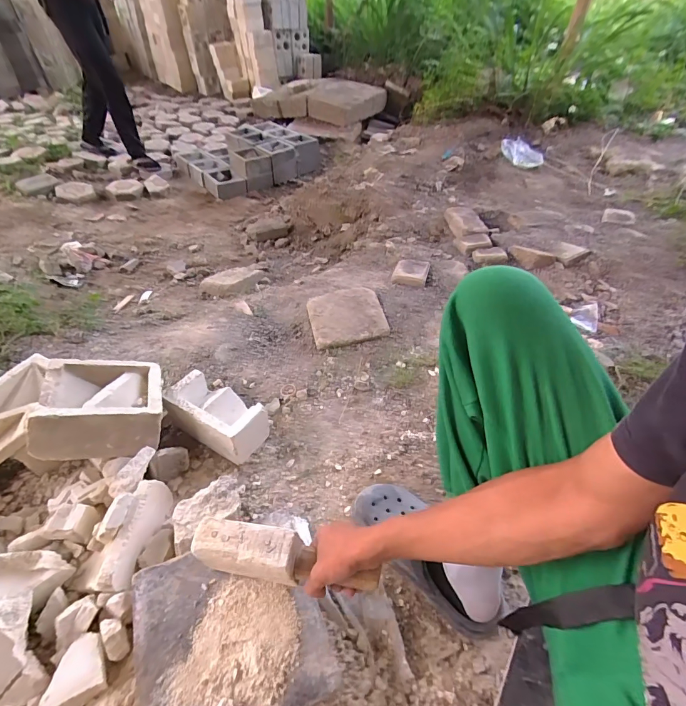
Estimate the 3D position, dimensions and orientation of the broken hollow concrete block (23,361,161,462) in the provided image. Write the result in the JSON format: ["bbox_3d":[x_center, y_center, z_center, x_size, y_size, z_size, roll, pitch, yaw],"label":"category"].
[{"bbox_3d":[-0.480,0.106,0.748,0.201,0.115,0.197,3,26,-31],"label":"broken hollow concrete block"}]

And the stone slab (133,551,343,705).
[{"bbox_3d":[-0.154,0.378,0.518,0.242,0.025,0.233,-16,47,-17],"label":"stone slab"}]

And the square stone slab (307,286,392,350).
[{"bbox_3d":[0.009,-0.113,1.041,0.201,0.037,0.205,-9,45,-10],"label":"square stone slab"}]

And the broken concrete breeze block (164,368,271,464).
[{"bbox_3d":[-0.266,0.134,0.802,0.208,0.097,0.108,24,49,22],"label":"broken concrete breeze block"}]

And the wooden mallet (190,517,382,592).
[{"bbox_3d":[-0.078,0.271,0.491,0.245,0.049,0.063,12,48,4],"label":"wooden mallet"}]

